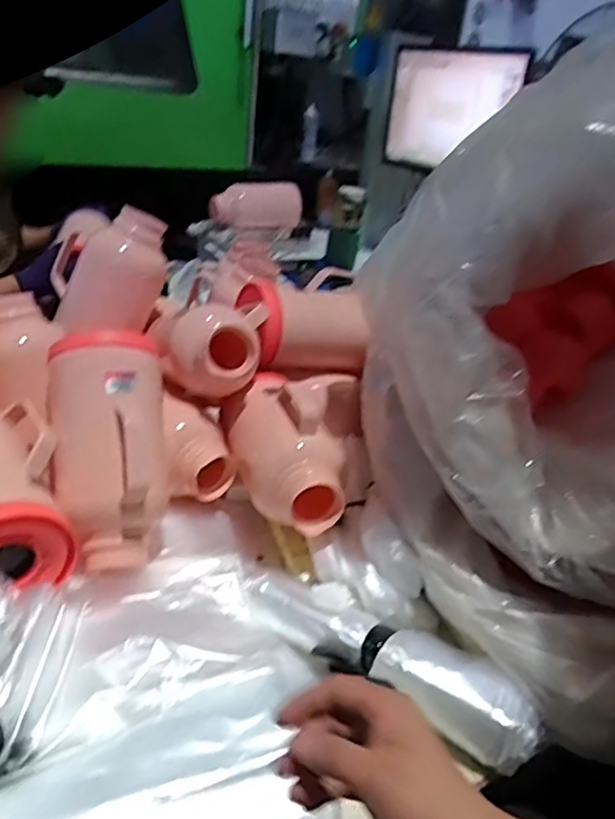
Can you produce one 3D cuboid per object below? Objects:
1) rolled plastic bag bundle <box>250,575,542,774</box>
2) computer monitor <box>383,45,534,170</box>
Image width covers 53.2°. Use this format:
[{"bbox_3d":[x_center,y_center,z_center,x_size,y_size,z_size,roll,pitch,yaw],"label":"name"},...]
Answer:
[{"bbox_3d":[0.082,0.259,0.652,0.321,0.046,0.078,21,32,24],"label":"rolled plastic bag bundle"},{"bbox_3d":[0.366,-0.760,1.566,0.040,0.269,0.436,-13,34,-32],"label":"computer monitor"}]

